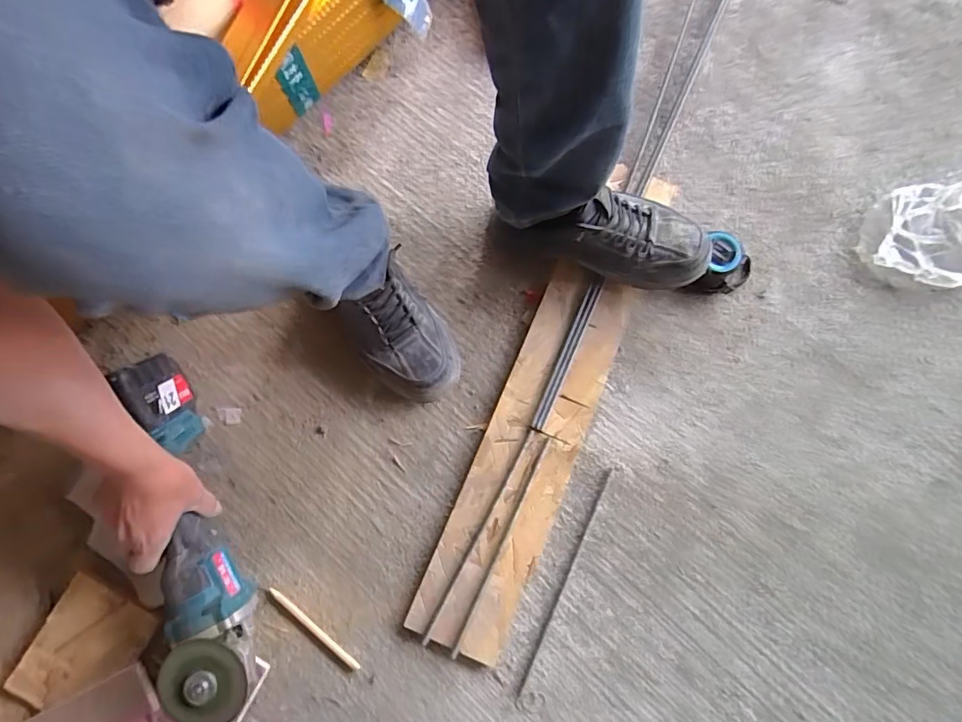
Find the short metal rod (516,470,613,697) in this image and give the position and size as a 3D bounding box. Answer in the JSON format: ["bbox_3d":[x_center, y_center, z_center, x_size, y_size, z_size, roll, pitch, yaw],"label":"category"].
[{"bbox_3d":[0.098,0.247,0.545,0.007,0.004,0.260,26,81,5],"label":"short metal rod"}]

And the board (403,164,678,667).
[{"bbox_3d":[0.087,0.035,0.580,0.108,0.017,0.613,23,80,4],"label":"board"}]

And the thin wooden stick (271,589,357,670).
[{"bbox_3d":[-0.186,0.296,0.533,0.129,0.004,0.009,38,82,6],"label":"thin wooden stick"}]

